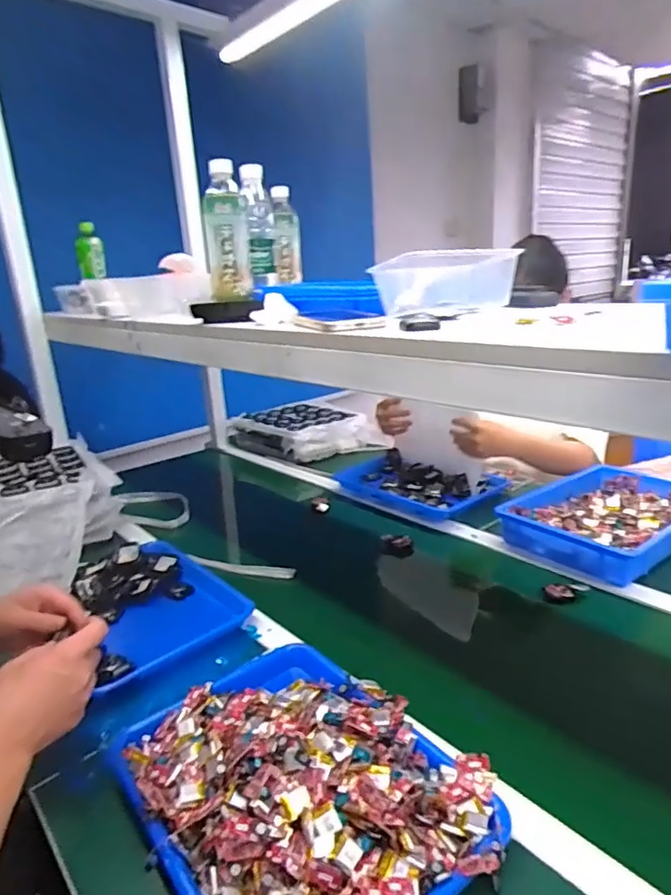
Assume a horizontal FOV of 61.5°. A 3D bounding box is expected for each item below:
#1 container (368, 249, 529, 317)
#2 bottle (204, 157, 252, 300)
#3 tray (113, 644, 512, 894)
[{"bbox_3d":[0.138,-0.204,0.694,0.170,0.068,0.082,-10,17,-18],"label":"container"},{"bbox_3d":[-0.155,-0.303,0.799,0.060,0.176,0.050,-6,17,-5],"label":"bottle"},{"bbox_3d":[-0.037,0.298,0.522,0.259,0.071,0.338,-16,20,-33],"label":"tray"}]

